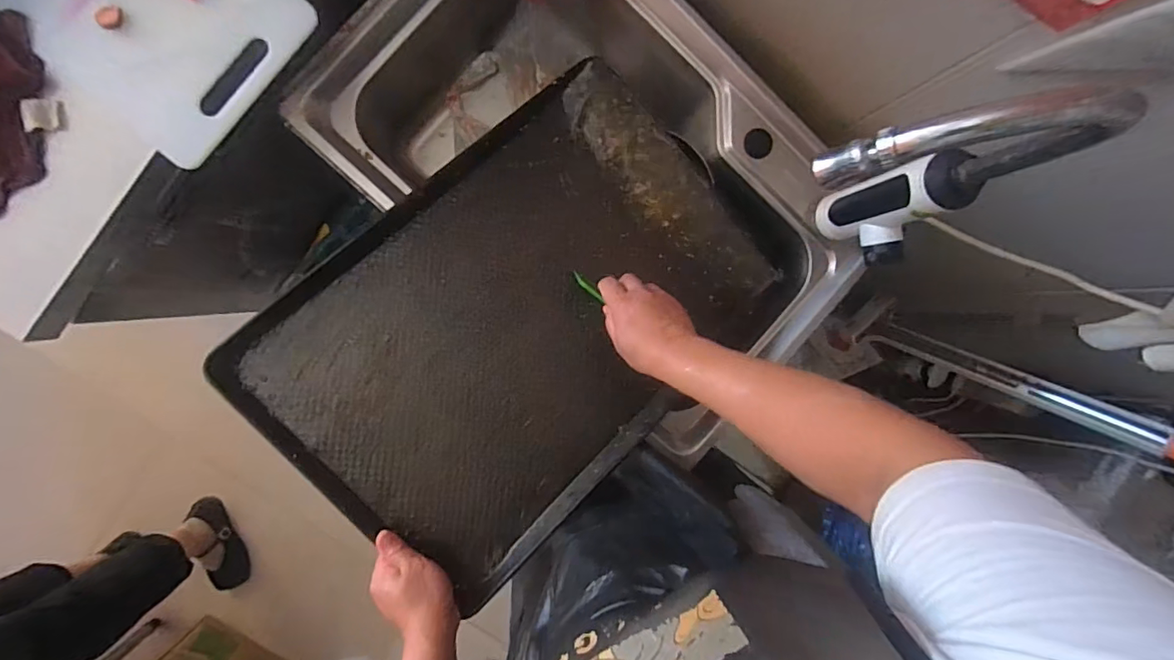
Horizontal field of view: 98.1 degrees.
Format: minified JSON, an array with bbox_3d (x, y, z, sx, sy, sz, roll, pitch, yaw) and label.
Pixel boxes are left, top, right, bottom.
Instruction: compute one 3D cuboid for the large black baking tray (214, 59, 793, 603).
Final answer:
[{"bbox_3d":[-0.069,-0.018,0.637,0.596,0.035,0.400,-43,95,-12],"label":"large black baking tray"}]

